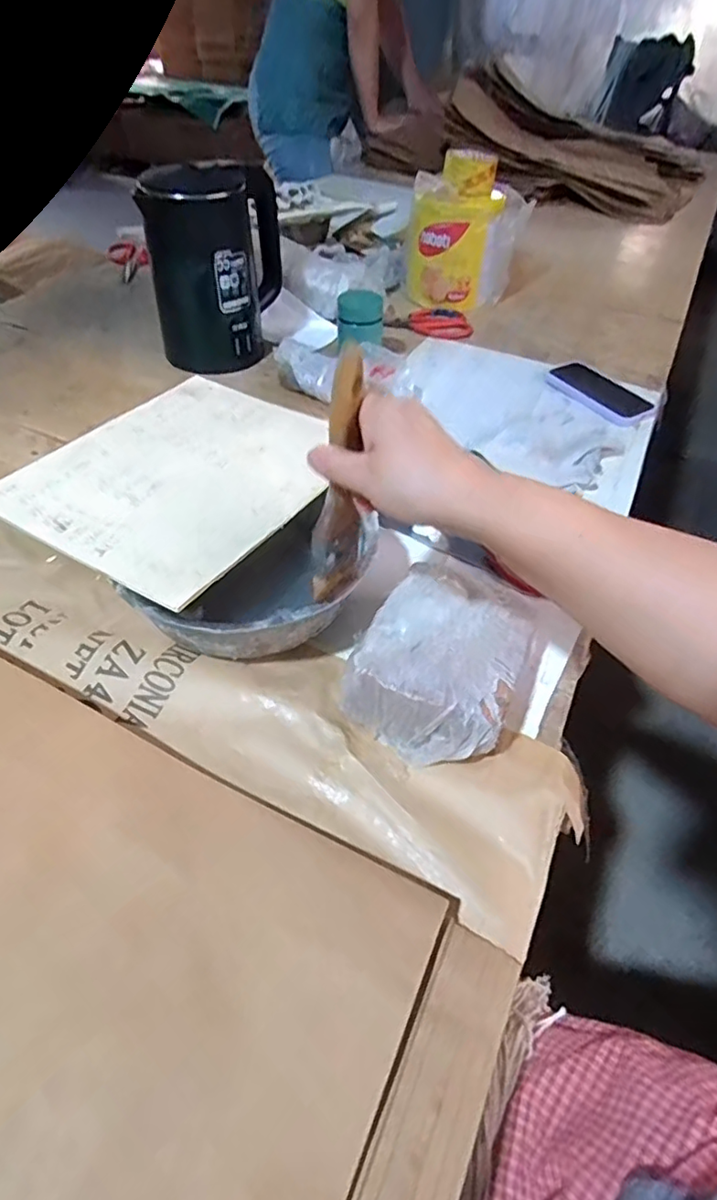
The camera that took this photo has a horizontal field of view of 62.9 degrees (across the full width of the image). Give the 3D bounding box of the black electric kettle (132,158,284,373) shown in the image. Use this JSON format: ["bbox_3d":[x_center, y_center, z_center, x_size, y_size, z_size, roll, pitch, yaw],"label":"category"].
[{"bbox_3d":[-0.197,-0.464,0.820,0.170,0.219,0.131,-5,48,-8],"label":"black electric kettle"}]

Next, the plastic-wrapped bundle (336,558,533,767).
[{"bbox_3d":[0.065,0.045,0.453,0.115,0.057,0.150,20,49,15],"label":"plastic-wrapped bundle"}]

